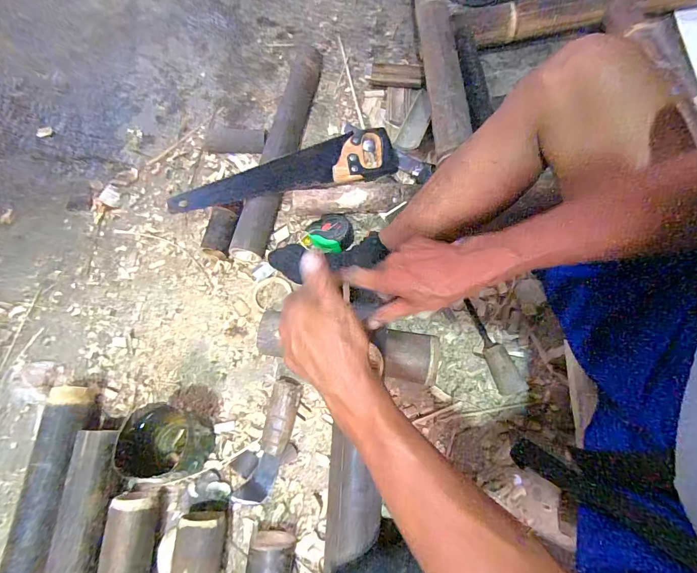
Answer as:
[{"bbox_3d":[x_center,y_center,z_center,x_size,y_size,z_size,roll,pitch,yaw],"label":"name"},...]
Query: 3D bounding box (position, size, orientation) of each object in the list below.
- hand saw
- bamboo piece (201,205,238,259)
[{"bbox_3d":[-0.124,-0.243,0.711,0.456,0.026,0.112,-12,85,-10],"label":"hand saw"},{"bbox_3d":[-0.254,-0.106,0.713,0.055,0.062,0.096,18,71,8],"label":"bamboo piece"}]

